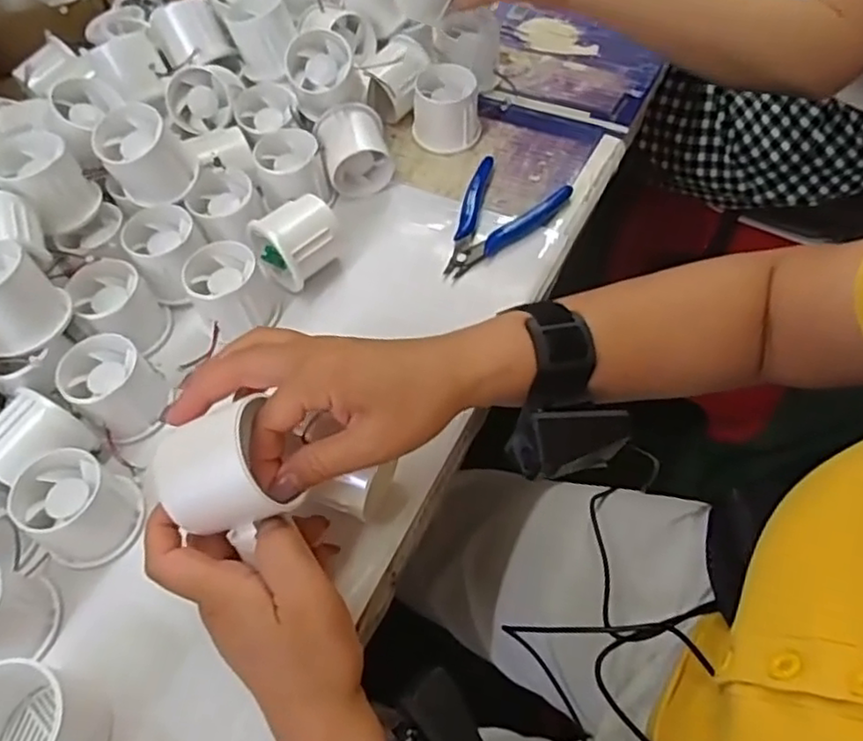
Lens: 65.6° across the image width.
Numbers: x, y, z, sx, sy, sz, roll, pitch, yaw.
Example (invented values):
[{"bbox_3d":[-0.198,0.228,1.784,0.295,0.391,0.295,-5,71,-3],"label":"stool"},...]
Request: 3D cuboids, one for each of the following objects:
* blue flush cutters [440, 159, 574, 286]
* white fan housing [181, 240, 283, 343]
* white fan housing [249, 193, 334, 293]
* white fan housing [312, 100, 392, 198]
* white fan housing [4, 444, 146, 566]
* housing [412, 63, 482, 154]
[{"bbox_3d":[0.043,-0.120,0.527,0.079,0.015,0.121,32,65,23],"label":"blue flush cutters"},{"bbox_3d":[-0.138,-0.056,0.475,0.056,0.042,0.061,-2,56,4],"label":"white fan housing"},{"bbox_3d":[-0.097,-0.094,0.493,0.051,0.052,0.055,36,67,25],"label":"white fan housing"},{"bbox_3d":[-0.061,-0.178,0.541,0.054,0.055,0.048,-14,56,-4],"label":"white fan housing"},{"bbox_3d":[-0.207,0.079,0.394,0.056,0.044,0.056,-2,56,4],"label":"white fan housing"},{"bbox_3d":[0.013,-0.222,0.570,0.058,0.049,0.053,-1,57,4],"label":"housing"}]

